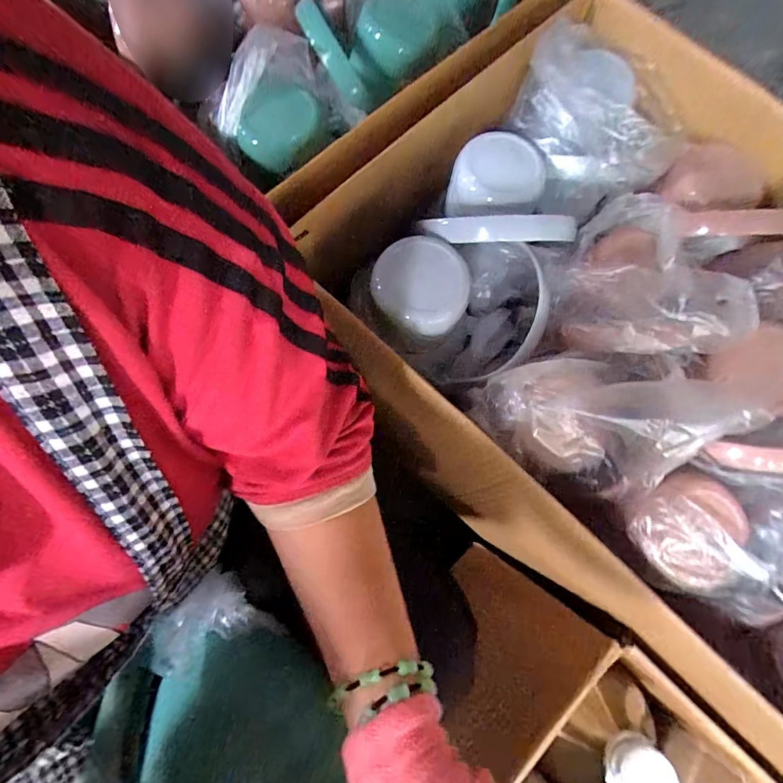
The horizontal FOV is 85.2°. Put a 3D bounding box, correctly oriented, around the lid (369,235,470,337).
[{"bbox_3d":[0.029,-0.105,0.417,0.096,0.032,0.084,38,80,7],"label":"lid"}]

